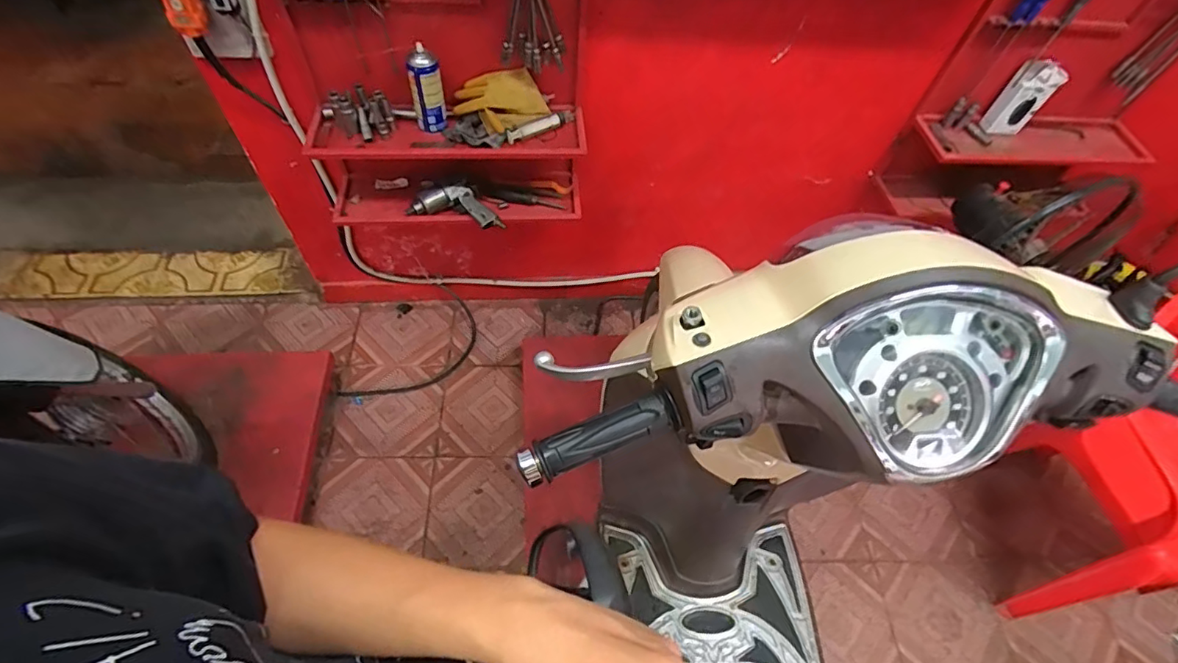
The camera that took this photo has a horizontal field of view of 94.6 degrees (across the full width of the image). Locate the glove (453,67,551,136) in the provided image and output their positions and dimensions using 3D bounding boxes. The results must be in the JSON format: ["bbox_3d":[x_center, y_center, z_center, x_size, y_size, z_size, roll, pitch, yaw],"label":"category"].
[{"bbox_3d":[-0.197,-0.500,1.181,0.195,0.118,0.041,-18,25,1],"label":"glove"}]

